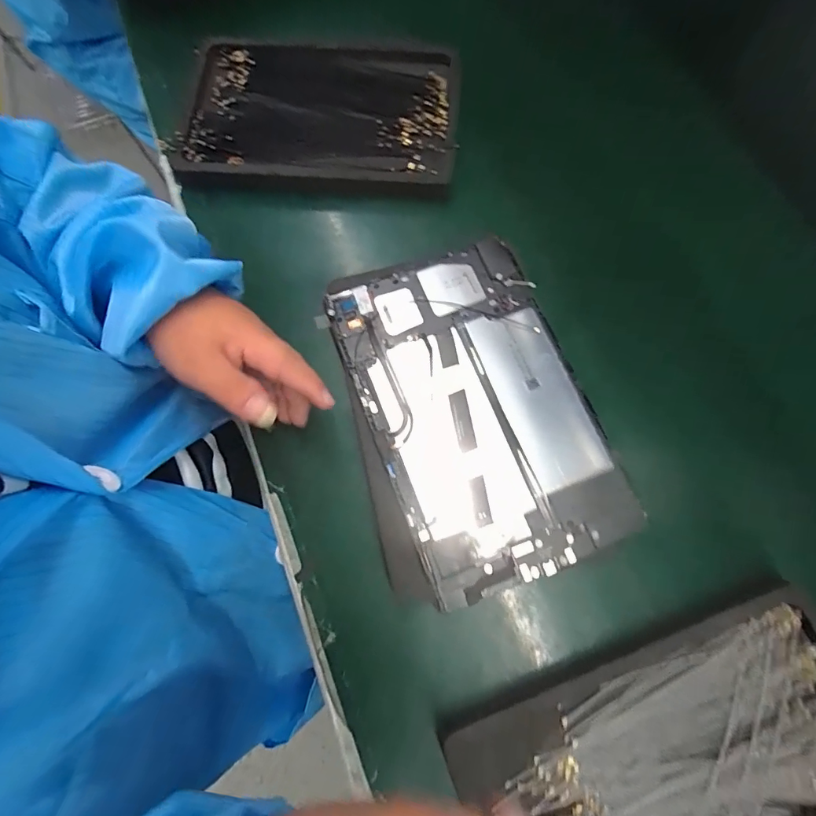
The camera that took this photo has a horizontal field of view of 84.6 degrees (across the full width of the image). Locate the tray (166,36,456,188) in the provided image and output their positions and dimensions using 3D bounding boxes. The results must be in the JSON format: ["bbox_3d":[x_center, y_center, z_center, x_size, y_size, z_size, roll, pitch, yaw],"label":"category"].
[{"bbox_3d":[-0.080,-0.272,0.414,0.243,0.025,0.150,5,75,4],"label":"tray"}]

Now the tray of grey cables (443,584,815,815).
[{"bbox_3d":[0.163,0.226,0.274,0.242,0.042,0.150,-24,75,-3],"label":"tray of grey cables"}]

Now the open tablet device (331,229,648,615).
[{"bbox_3d":[0.046,-0.005,0.321,0.144,0.016,0.242,-21,74,-2],"label":"open tablet device"}]

